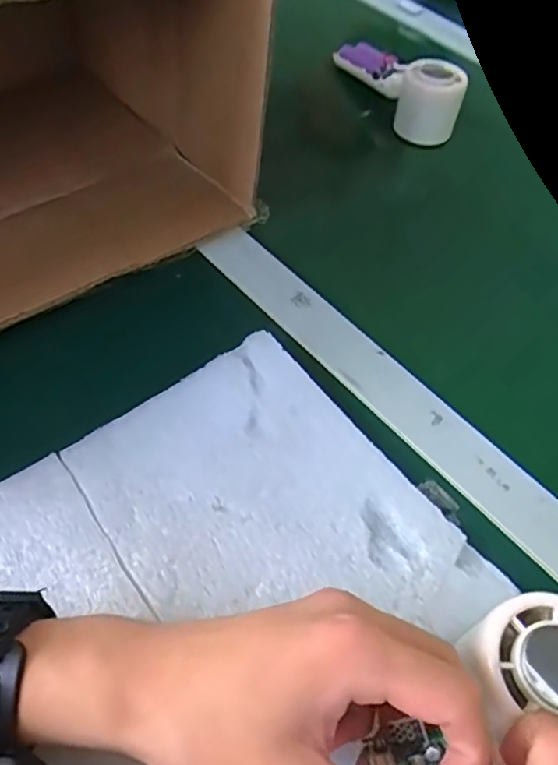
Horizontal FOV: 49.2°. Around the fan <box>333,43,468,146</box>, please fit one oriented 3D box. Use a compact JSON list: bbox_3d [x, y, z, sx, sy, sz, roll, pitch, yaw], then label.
[{"bbox_3d":[0.113,-0.296,0.589,0.048,0.067,0.146,-19,57,-18],"label":"fan"}]

